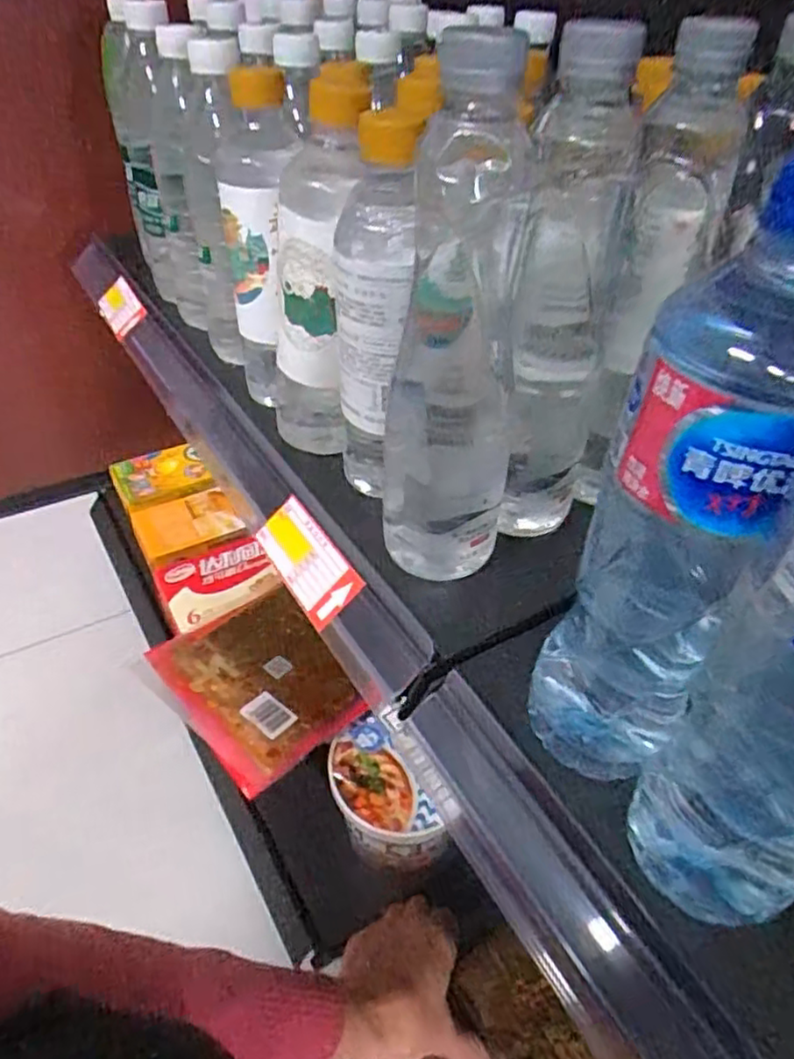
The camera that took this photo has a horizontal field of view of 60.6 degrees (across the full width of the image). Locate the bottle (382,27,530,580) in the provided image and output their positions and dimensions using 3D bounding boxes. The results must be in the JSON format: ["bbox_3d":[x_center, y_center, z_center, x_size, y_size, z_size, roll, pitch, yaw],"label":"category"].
[{"bbox_3d":[0.027,-0.080,0.319,0.059,0.242,0.055,3,42,-1],"label":"bottle"}]

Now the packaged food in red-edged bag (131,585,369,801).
[{"bbox_3d":[-0.116,0.123,0.562,0.133,0.022,0.156,-30,51,-31],"label":"packaged food in red-edged bag"}]

